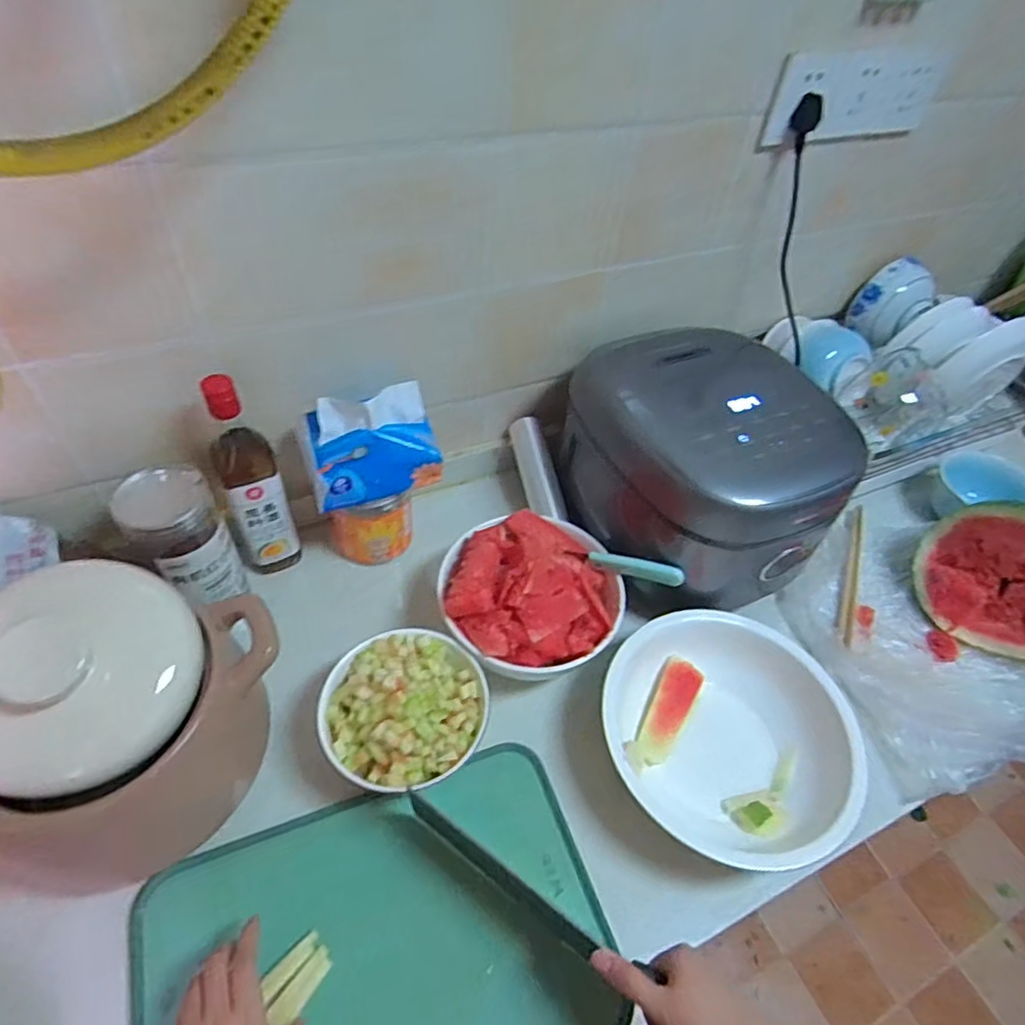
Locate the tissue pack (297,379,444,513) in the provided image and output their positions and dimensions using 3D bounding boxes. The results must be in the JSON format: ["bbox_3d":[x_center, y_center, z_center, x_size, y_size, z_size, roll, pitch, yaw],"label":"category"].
[{"bbox_3d":[-0.151,-0.074,0.656,0.137,0.097,0.081,-13,52,-17],"label":"tissue pack"}]

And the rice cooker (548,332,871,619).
[{"bbox_3d":[0.226,-0.040,0.727,0.260,0.232,0.246,-10,51,-15],"label":"rice cooker"}]

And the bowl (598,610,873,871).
[{"bbox_3d":[0.208,0.224,0.615,0.234,0.069,0.250,3,49,-4],"label":"bowl"}]

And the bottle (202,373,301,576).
[{"bbox_3d":[-0.283,-0.032,0.666,0.065,0.254,0.060,-21,55,-22],"label":"bottle"}]

